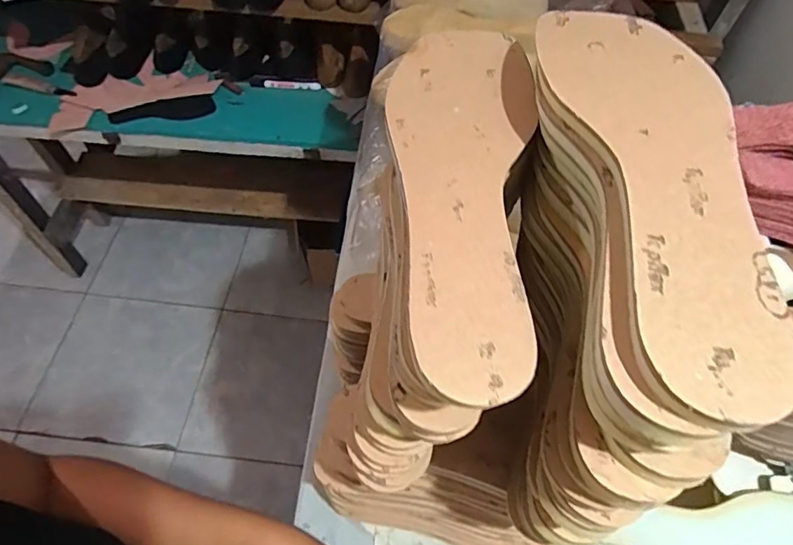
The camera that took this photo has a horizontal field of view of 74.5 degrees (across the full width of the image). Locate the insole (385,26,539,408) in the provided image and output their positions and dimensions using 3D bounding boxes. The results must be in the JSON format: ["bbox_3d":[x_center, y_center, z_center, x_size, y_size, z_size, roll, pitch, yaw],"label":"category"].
[{"bbox_3d":[0.033,-0.051,0.264,0.076,0.007,0.236,7,56,1],"label":"insole"}]

